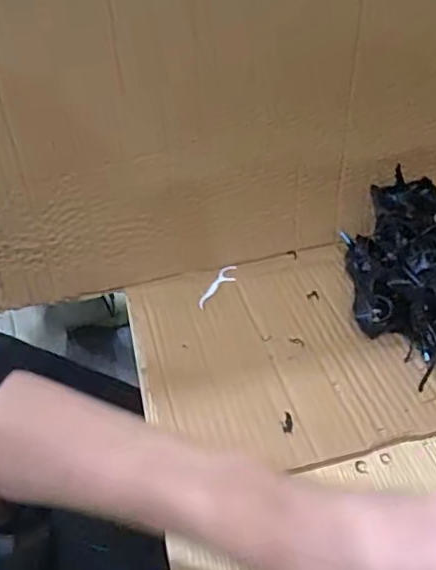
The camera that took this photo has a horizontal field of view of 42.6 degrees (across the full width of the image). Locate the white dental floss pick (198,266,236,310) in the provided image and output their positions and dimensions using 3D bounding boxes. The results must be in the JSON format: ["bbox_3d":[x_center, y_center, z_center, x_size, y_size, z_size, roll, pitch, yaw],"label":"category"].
[{"bbox_3d":[0.001,0.000,0.524,0.015,0.005,0.069,16,45,19],"label":"white dental floss pick"}]

